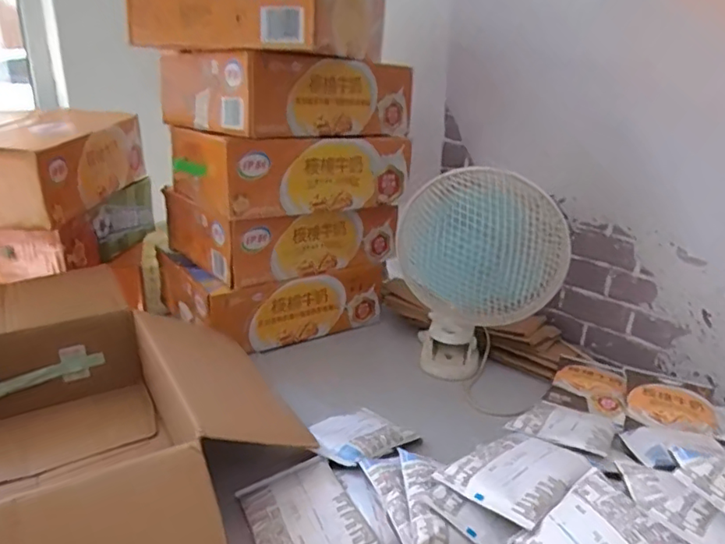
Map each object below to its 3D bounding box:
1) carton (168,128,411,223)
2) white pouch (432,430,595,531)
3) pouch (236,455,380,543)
[{"bbox_3d":[-0.113,-0.167,0.881,0.303,0.109,0.229,-15,25,-37],"label":"carton"},{"bbox_3d":[0.143,0.178,0.495,0.121,0.011,0.094,-14,19,-33],"label":"white pouch"},{"bbox_3d":[-0.058,0.228,0.521,0.096,0.014,0.129,-21,31,-18],"label":"pouch"}]

